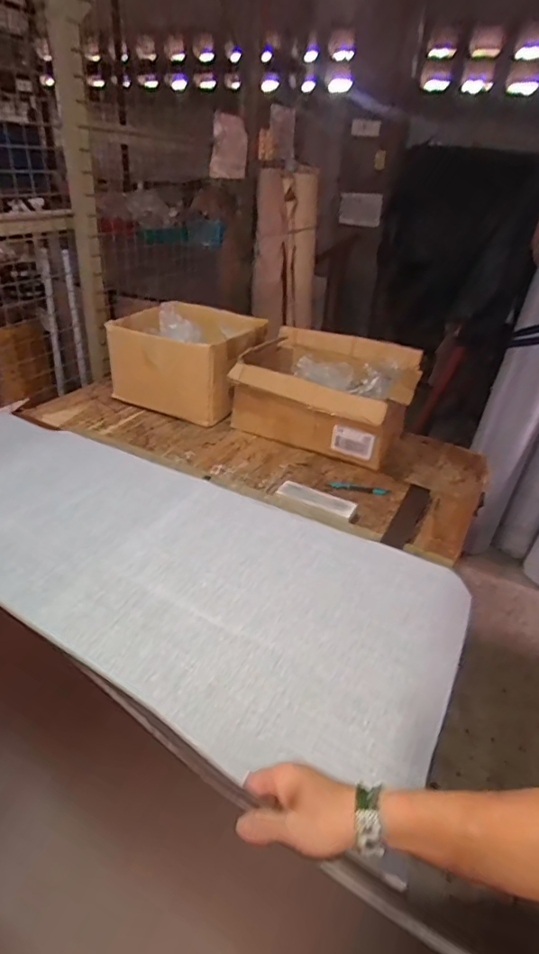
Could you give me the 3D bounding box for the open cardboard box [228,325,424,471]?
[{"bbox_3d":[0.146,-0.242,1.445,0.525,0.241,0.357,18,33,21],"label":"open cardboard box"}]

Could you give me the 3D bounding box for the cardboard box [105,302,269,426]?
[{"bbox_3d":[-0.246,-0.365,1.578,0.409,0.251,0.339,13,32,14],"label":"cardboard box"}]

